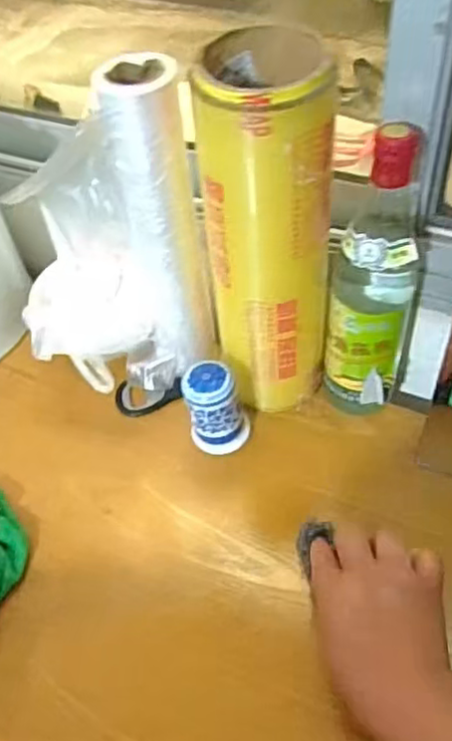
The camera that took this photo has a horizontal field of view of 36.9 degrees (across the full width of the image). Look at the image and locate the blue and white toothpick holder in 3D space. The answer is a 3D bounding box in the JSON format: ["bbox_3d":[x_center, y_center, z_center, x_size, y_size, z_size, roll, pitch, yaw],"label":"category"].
[{"bbox_3d":[-0.007,0.033,0.583,0.050,0.084,0.042,-11,51,-4],"label":"blue and white toothpick holder"}]

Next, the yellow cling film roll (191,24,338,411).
[{"bbox_3d":[0.037,-0.095,0.526,0.084,0.298,0.088,8,52,11],"label":"yellow cling film roll"}]

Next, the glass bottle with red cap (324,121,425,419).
[{"bbox_3d":[0.119,-0.070,0.531,0.065,0.249,0.070,12,53,15],"label":"glass bottle with red cap"}]

